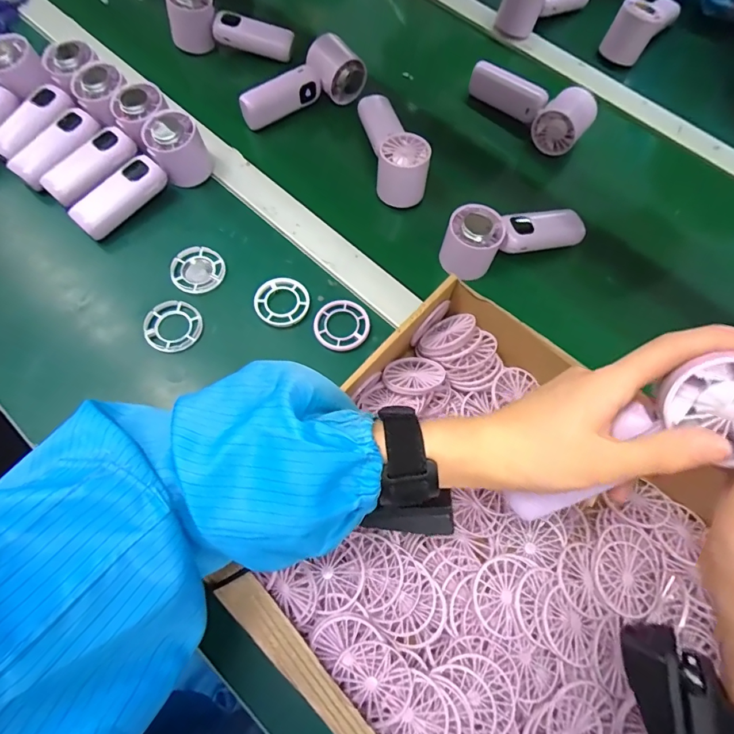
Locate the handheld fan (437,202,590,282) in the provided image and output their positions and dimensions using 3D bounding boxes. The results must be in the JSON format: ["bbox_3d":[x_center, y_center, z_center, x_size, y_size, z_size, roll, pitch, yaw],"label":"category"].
[{"bbox_3d":[0.154,-0.137,0.459,0.152,0.048,0.049,-9,68,-4],"label":"handheld fan"}]

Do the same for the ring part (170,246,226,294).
[{"bbox_3d":[-0.173,-0.101,0.452,0.052,0.009,0.053,0,67,0],"label":"ring part"}]

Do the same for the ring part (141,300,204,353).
[{"bbox_3d":[-0.184,-0.038,0.424,0.050,0.012,0.052,0,67,0],"label":"ring part"}]

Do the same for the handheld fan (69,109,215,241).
[{"bbox_3d":[-0.241,-0.203,0.467,0.158,0.057,0.050,-42,74,-16],"label":"handheld fan"}]

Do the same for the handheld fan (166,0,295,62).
[{"bbox_3d":[-0.172,-0.438,0.569,0.153,0.064,0.042,12,68,5],"label":"handheld fan"}]

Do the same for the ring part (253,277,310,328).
[{"bbox_3d":[-0.083,-0.065,0.440,0.052,0.009,0.052,0,67,0],"label":"ring part"}]

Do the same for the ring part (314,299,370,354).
[{"bbox_3d":[-0.024,-0.040,0.434,0.053,0.010,0.052,0,67,0],"label":"ring part"}]

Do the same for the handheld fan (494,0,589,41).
[{"bbox_3d":[0.252,-0.519,0.616,0.147,0.049,0.052,-34,72,-13],"label":"handheld fan"}]

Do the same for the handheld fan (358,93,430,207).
[{"bbox_3d":[0.027,-0.271,0.514,0.053,0.058,0.170,-10,68,-4],"label":"handheld fan"}]

